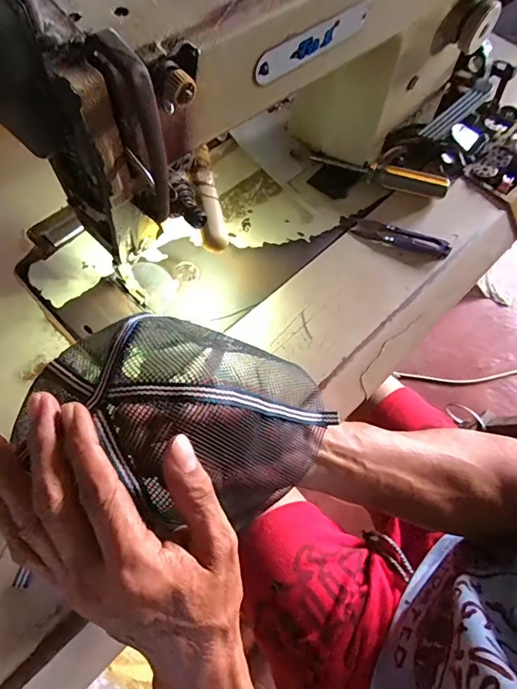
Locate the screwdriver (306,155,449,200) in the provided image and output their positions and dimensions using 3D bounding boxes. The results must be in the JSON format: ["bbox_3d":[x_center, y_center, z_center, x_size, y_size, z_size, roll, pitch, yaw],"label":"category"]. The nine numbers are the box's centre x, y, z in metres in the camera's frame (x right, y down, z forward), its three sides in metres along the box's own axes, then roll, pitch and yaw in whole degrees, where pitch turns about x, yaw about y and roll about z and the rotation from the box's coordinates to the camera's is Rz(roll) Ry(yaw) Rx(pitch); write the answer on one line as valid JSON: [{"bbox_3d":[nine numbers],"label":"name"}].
[{"bbox_3d":[0.129,-0.185,0.463,0.146,0.023,0.016,17,65,5],"label":"screwdriver"}]

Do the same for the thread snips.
[{"bbox_3d":[0.143,-0.108,0.438,0.096,0.007,0.025,19,65,6],"label":"thread snips"}]

